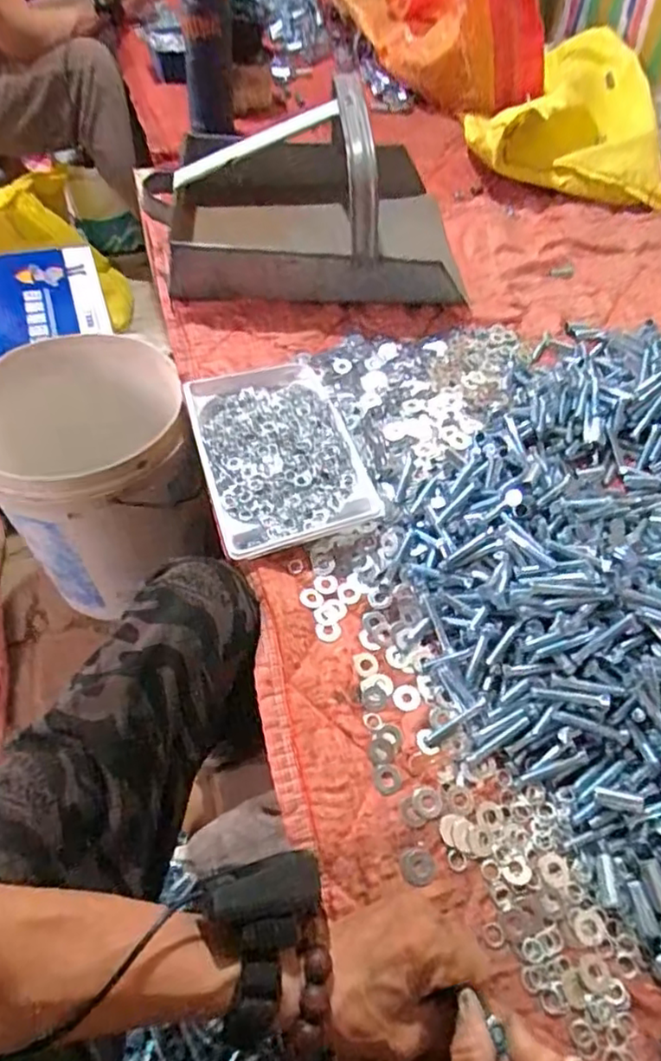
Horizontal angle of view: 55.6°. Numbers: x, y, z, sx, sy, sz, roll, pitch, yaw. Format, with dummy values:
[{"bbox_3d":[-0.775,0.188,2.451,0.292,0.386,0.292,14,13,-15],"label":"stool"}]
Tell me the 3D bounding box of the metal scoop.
[{"bbox_3d":[-0.028,-0.465,0.836,0.404,0.188,0.359,-4,56,-6],"label":"metal scoop"}]

